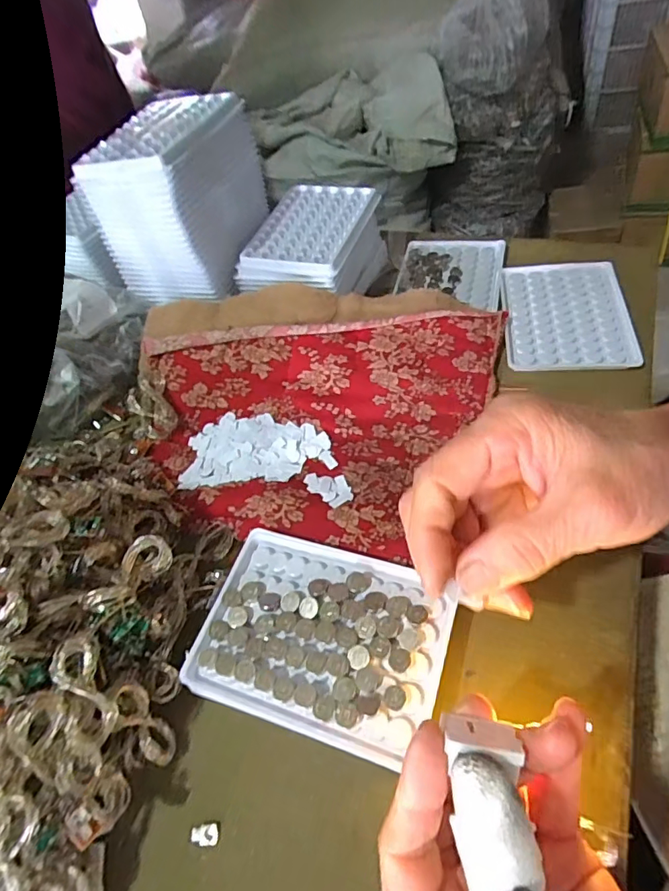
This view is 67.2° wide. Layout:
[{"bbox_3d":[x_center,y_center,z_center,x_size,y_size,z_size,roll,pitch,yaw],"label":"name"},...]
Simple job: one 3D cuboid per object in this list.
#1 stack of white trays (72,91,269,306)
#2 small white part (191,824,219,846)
[{"bbox_3d":[-0.129,-0.208,0.438,0.102,0.126,0.125,7,53,16],"label":"stack of white trays"},{"bbox_3d":[-0.062,0.186,0.241,0.013,0.004,0.008,-6,51,7],"label":"small white part"}]

